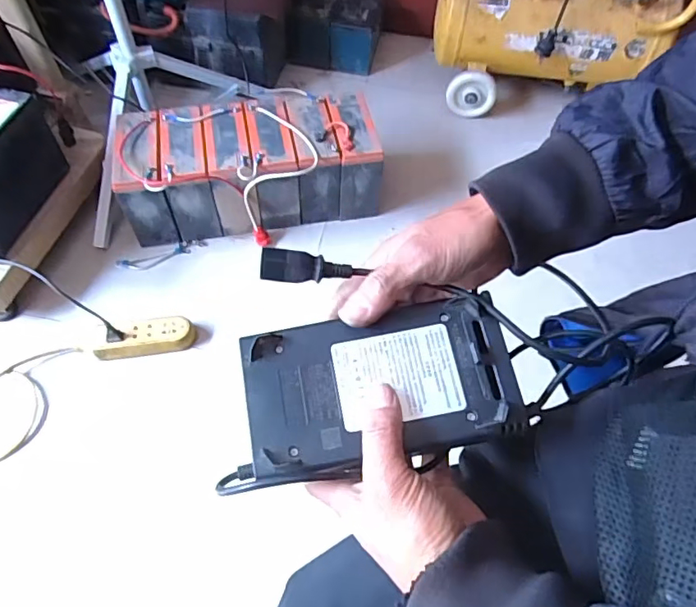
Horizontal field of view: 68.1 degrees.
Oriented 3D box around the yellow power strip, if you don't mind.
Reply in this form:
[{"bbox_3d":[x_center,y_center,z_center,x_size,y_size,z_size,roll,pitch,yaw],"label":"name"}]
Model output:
[{"bbox_3d":[-0.335,0.056,0.857,0.153,0.031,0.058,-7,58,-7],"label":"yellow power strip"}]

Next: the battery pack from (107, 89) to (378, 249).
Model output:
[{"bbox_3d":[-0.179,-0.247,0.967,0.455,0.167,0.197,-11,59,-10],"label":"battery pack"}]

